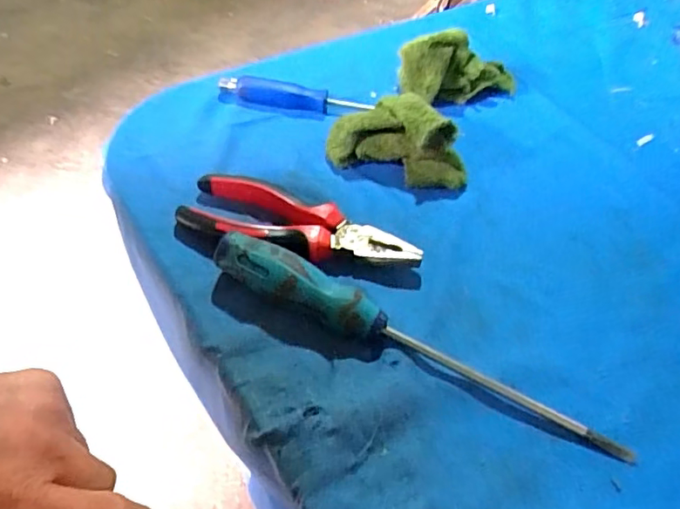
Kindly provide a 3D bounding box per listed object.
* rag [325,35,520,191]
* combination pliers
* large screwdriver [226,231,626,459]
[{"bbox_3d":[0.072,-0.127,0.456,0.108,0.049,0.178,22,50,14],"label":"rag"},{"bbox_3d":[-0.028,-0.015,0.368,0.157,0.019,0.049,20,50,12],"label":"combination pliers"},{"bbox_3d":[0.037,0.050,0.311,0.244,0.032,0.027,25,51,16],"label":"large screwdriver"}]

